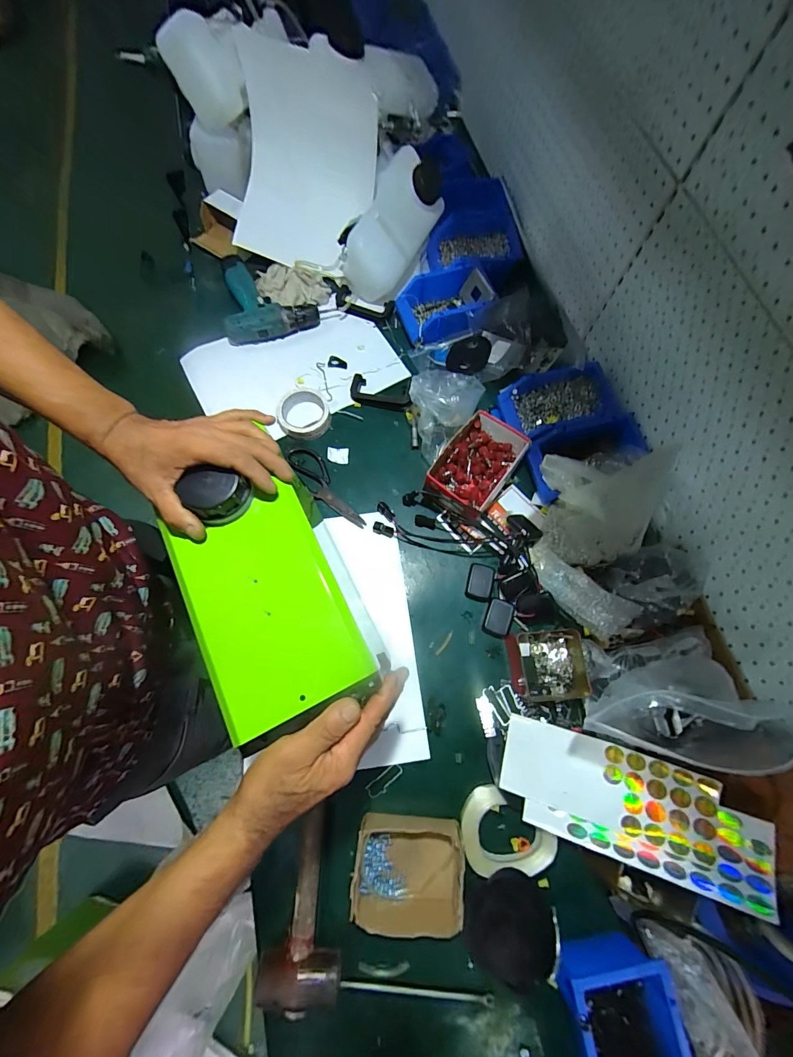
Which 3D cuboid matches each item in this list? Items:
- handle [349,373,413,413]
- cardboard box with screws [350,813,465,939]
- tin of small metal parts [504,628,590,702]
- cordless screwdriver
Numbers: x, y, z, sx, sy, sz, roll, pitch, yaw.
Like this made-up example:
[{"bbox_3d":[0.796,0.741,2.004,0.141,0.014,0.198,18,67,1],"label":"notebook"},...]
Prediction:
[{"bbox_3d":[-0.030,-0.267,0.746,0.117,0.022,0.069,8,72,1],"label":"handle"},{"bbox_3d":[0.013,0.442,0.490,0.139,0.043,0.115,4,72,0],"label":"cardboard box with screws"},{"bbox_3d":[0.234,0.208,0.584,0.116,0.038,0.103,-2,72,-2],"label":"tin of small metal parts"},{"bbox_3d":[-0.261,-0.475,0.795,0.189,0.062,0.200,-5,72,-3],"label":"cordless screwdriver"}]

